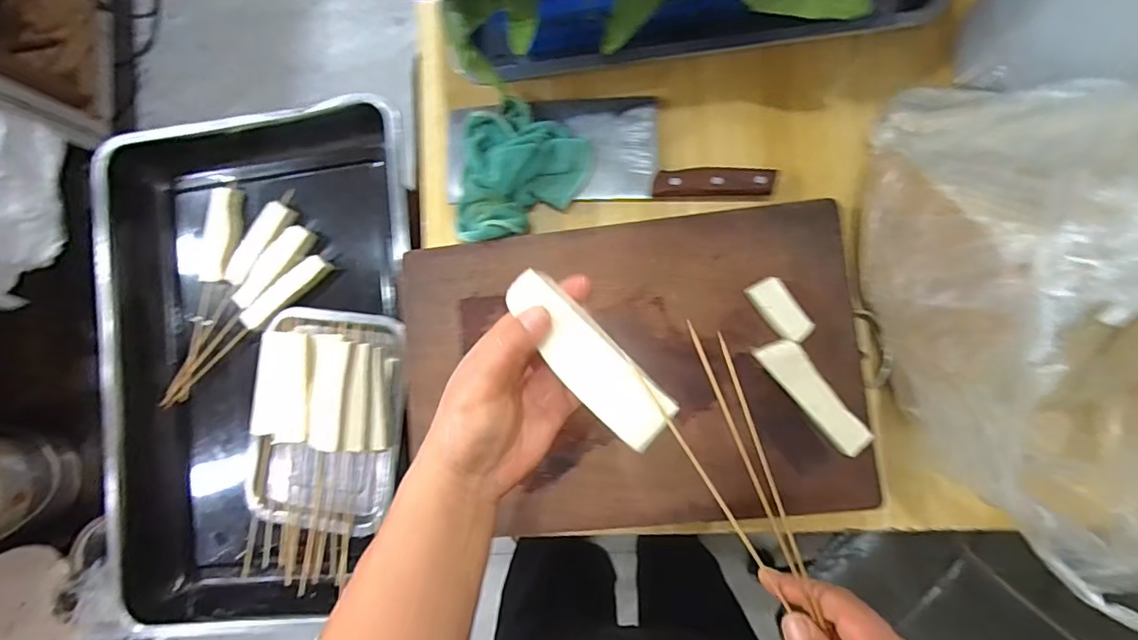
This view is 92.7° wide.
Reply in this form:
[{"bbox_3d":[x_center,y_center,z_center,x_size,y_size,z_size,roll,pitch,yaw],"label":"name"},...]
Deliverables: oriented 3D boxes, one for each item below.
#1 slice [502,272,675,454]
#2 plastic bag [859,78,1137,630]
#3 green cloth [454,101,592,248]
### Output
[{"bbox_3d":[0.010,0.021,0.333,0.040,0.007,0.126,-41,78,2],"label":"slice"},{"bbox_3d":[0.383,-0.011,0.401,0.240,0.241,0.397,9,88,6],"label":"plastic bag"},{"bbox_3d":[-0.063,-0.151,0.568,0.130,0.035,0.151,35,91,6],"label":"green cloth"}]

